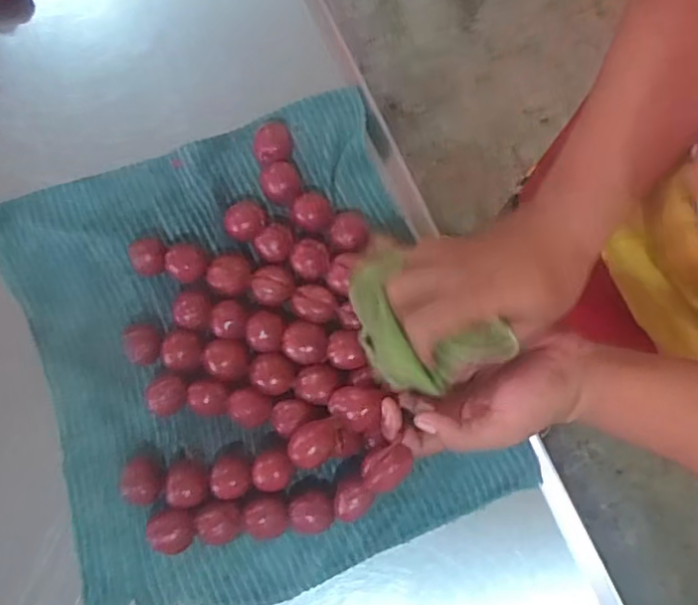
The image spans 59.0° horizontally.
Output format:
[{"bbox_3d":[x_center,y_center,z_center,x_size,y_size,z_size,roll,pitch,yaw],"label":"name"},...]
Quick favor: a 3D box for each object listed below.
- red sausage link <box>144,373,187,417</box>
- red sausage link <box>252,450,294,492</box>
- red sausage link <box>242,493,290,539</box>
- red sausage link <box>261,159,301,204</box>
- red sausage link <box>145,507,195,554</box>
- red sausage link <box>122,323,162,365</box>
[{"bbox_3d":[-0.148,0.077,0.509,0.032,0.035,0.031,-8,80,-1],"label":"red sausage link"},{"bbox_3d":[-0.060,0.135,0.495,0.033,0.023,0.030,0,80,1],"label":"red sausage link"},{"bbox_3d":[-0.066,0.172,0.498,0.035,0.023,0.034,5,80,2],"label":"red sausage link"},{"bbox_3d":[-0.059,-0.103,0.542,0.033,0.028,0.034,-12,80,-2],"label":"red sausage link"},{"bbox_3d":[-0.139,0.180,0.491,0.037,0.028,0.033,-2,80,0],"label":"red sausage link"},{"bbox_3d":[-0.171,0.036,0.519,0.030,0.028,0.033,12,80,3],"label":"red sausage link"}]

